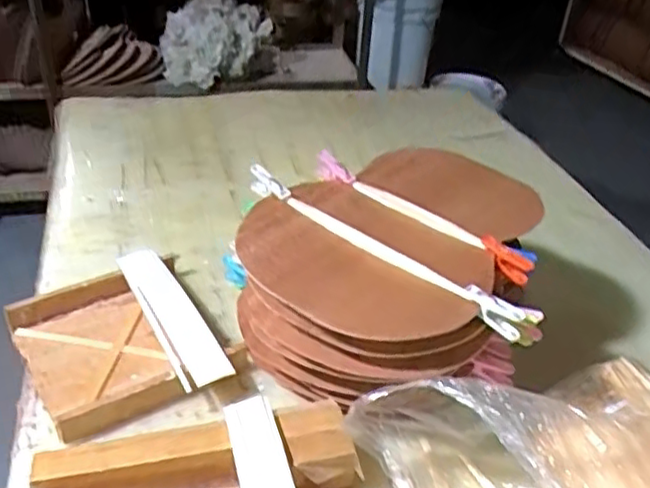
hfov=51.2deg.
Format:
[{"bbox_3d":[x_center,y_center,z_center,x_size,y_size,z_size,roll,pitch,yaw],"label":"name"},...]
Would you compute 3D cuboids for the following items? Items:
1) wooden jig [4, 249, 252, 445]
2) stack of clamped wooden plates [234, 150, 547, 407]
[{"bbox_3d":[-0.222,0.105,0.751,0.204,0.050,0.211,-15,40,-27],"label":"wooden jig"},{"bbox_3d":[0.065,0.036,0.708,0.250,0.167,0.289,23,38,24],"label":"stack of clamped wooden plates"}]

